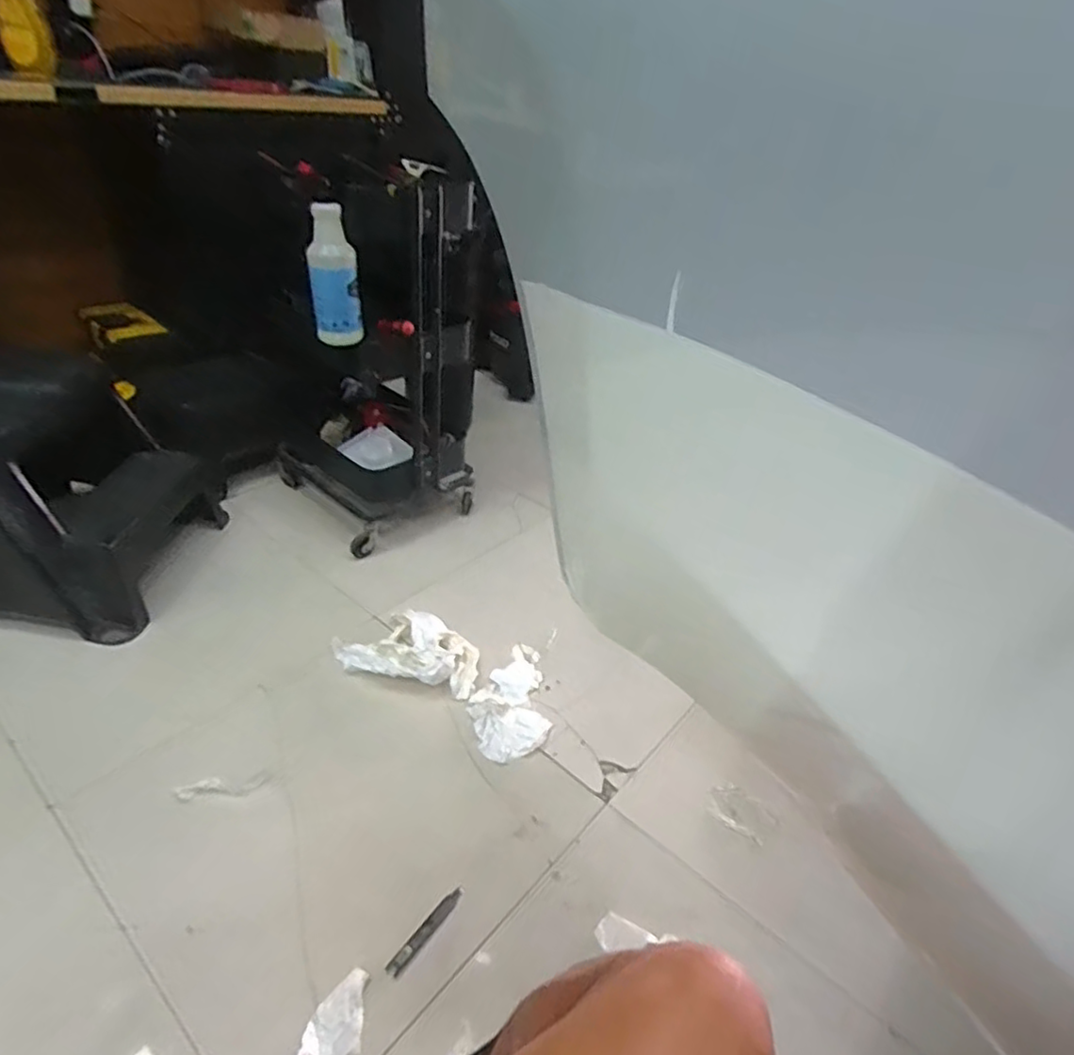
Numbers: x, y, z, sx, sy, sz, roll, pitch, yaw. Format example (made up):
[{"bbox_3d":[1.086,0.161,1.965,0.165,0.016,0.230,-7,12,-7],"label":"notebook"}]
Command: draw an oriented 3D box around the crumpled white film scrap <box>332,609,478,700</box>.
[{"bbox_3d":[-0.255,0.235,1.301,0.288,0.065,0.176,9,35,3],"label":"crumpled white film scrap"}]

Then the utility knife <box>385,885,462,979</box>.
[{"bbox_3d":[-0.152,0.554,0.910,0.020,0.011,0.139,27,40,26],"label":"utility knife"}]

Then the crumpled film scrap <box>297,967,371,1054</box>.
[{"bbox_3d":[-0.240,0.609,0.801,0.062,0.028,0.123,19,37,18],"label":"crumpled film scrap"}]

